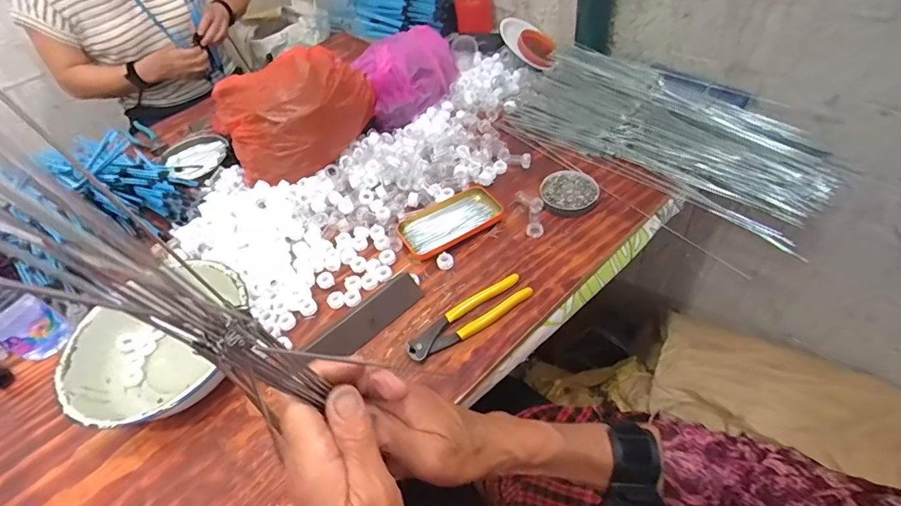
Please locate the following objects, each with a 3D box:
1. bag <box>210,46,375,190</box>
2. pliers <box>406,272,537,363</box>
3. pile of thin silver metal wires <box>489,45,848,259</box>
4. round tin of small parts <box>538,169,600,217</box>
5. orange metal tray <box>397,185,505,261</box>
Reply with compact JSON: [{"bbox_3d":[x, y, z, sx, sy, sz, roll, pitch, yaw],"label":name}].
[{"bbox_3d":[-0.232,-0.219,0.717,0.244,0.149,0.135,-26,51,-12],"label":"bag"},{"bbox_3d":[0.023,0.079,0.551,0.165,0.014,0.040,-30,52,-15],"label":"pliers"},{"bbox_3d":[0.327,-0.202,0.719,0.229,0.049,0.490,-40,55,-22],"label":"pile of thin silver metal wires"},{"bbox_3d":[0.174,-0.087,0.664,0.084,0.017,0.076,-12,49,0],"label":"round tin of small parts"},{"bbox_3d":[0.001,-0.048,0.656,0.148,0.012,0.084,-31,52,-16],"label":"orange metal tray"}]

